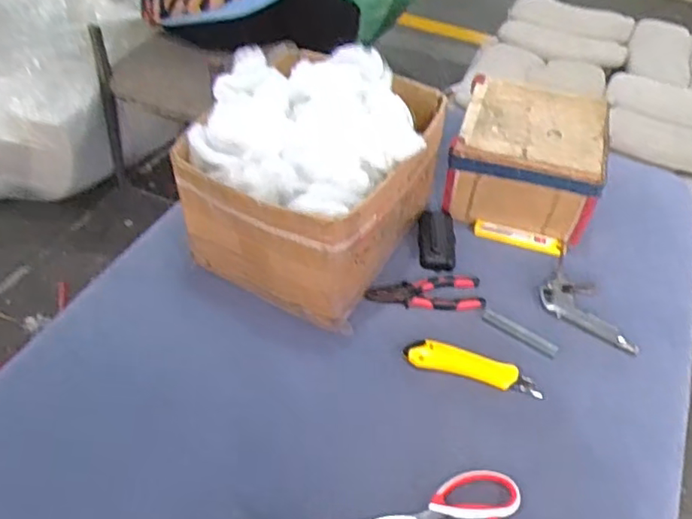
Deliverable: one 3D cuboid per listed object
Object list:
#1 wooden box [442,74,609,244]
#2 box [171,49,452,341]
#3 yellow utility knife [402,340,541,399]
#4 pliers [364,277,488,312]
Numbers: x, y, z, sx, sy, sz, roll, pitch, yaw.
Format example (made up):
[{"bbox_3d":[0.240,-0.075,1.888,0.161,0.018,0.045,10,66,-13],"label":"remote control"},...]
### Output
[{"bbox_3d":[0.275,-0.153,0.925,0.212,0.125,0.216,12,47,9],"label":"wooden box"},{"bbox_3d":[-0.045,-0.115,0.802,0.270,0.232,0.290,23,50,19],"label":"box"},{"bbox_3d":[0.157,0.134,0.741,0.165,0.015,0.037,12,47,9],"label":"yellow utility knife"},{"bbox_3d":[0.108,0.045,0.814,0.156,0.011,0.059,-2,47,-4],"label":"pliers"}]

